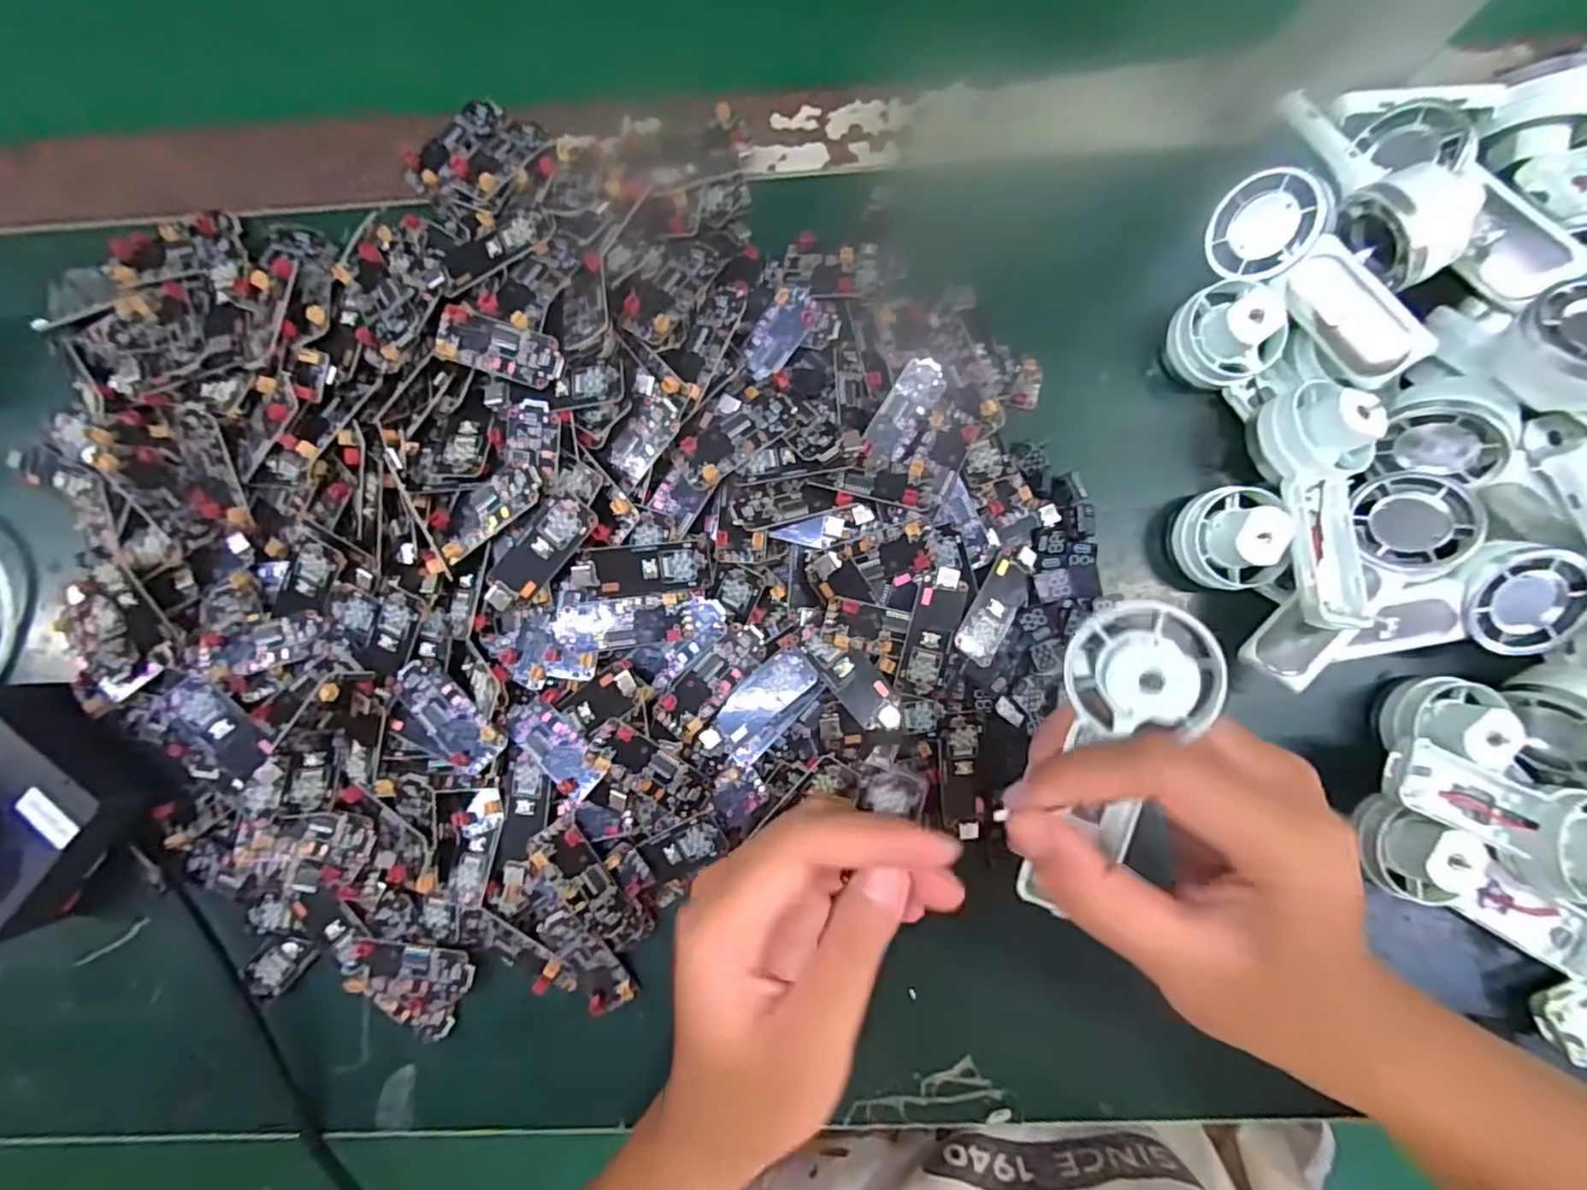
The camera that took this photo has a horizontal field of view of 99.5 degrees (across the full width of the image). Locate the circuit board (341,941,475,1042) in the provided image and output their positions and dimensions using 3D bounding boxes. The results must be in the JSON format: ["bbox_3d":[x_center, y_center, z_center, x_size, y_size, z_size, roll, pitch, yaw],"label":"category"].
[{"bbox_3d":[-0.157,0.162,0.274,0.051,0.010,0.039,6,85,3],"label":"circuit board"}]

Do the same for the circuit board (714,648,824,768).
[{"bbox_3d":[-0.010,0.044,0.265,0.024,0.006,0.048,44,88,5],"label":"circuit board"}]

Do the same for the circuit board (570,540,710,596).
[{"bbox_3d":[-0.058,-0.010,0.257,0.051,0.005,0.019,-5,104,1],"label":"circuit board"}]

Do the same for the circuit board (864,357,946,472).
[{"bbox_3d":[0.045,-0.071,0.266,0.019,0.005,0.050,26,87,5],"label":"circuit board"}]

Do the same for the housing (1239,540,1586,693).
[{"bbox_3d":[0.228,0.008,0.250,0.109,0.021,0.038,-10,85,2],"label":"housing"}]

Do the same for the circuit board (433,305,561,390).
[{"bbox_3d":[-0.108,-0.093,0.252,0.049,0.010,0.023,19,86,4],"label":"circuit board"}]

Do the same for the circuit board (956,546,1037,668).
[{"bbox_3d":[0.082,0.002,0.269,0.018,0.006,0.052,29,75,6],"label":"circuit board"}]

